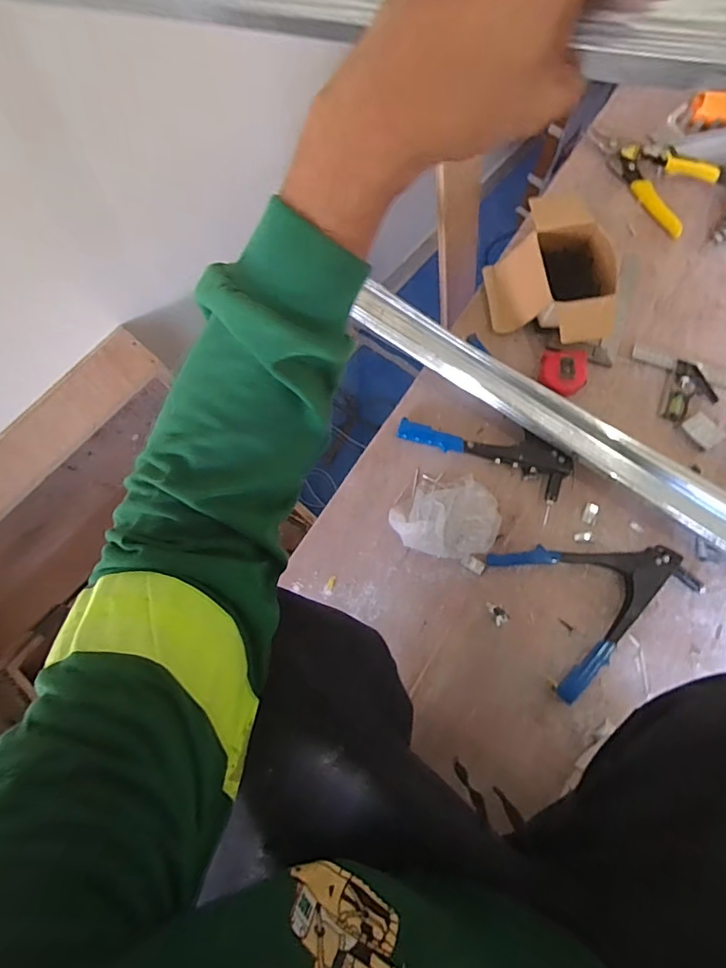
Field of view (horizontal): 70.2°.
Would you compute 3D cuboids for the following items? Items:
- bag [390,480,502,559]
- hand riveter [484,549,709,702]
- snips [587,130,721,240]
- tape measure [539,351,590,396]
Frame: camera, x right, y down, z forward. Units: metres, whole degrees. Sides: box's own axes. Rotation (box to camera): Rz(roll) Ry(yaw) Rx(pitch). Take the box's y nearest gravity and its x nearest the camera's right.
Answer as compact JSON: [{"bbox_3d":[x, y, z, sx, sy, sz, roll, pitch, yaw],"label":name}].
[{"bbox_3d":[0.116,0.043,0.715,0.153,0.069,0.114,3,78,2],"label":"bag"},{"bbox_3d":[0.324,0.147,0.700,0.241,0.035,0.202,-22,78,-3],"label":"hand riveter"},{"bbox_3d":[0.482,-0.524,0.847,0.113,0.034,0.228,-31,78,-6],"label":"snips"},{"bbox_3d":[0.296,-0.163,0.766,0.067,0.042,0.062,9,78,3],"label":"tape measure"}]

